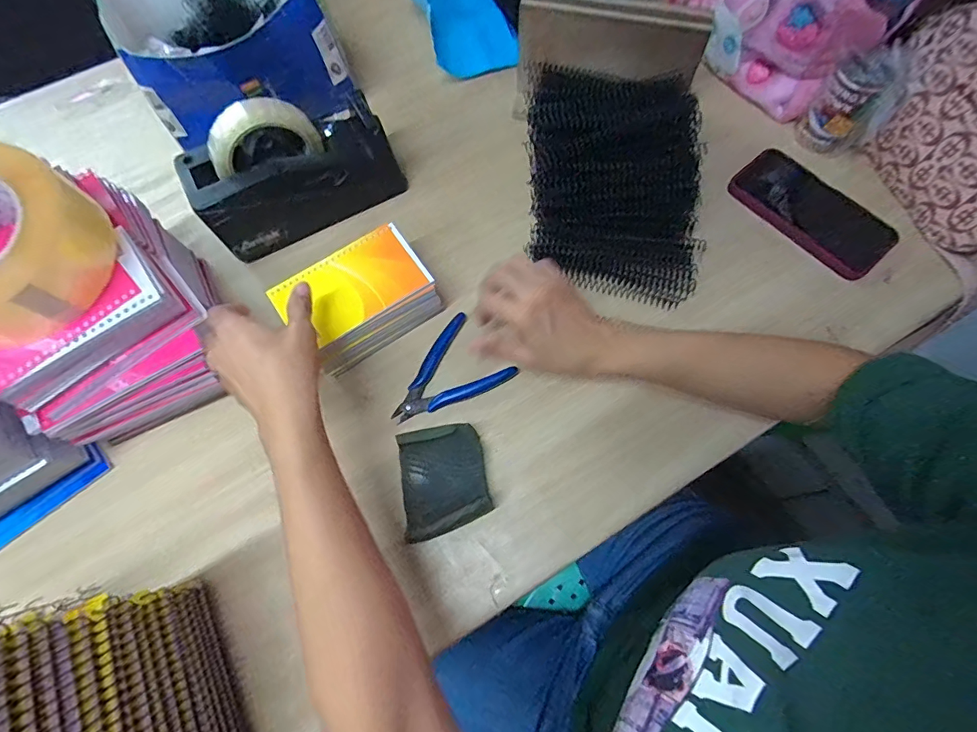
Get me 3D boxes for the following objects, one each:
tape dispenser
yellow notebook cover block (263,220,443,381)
[{"bbox_3d":[-0.203,-0.208,0.496,0.206,0.125,0.080,-28,72,-8],"label":"tape dispenser"},{"bbox_3d":[-0.129,-0.067,0.473,0.137,0.044,0.095,-34,72,-10],"label":"yellow notebook cover block"}]

